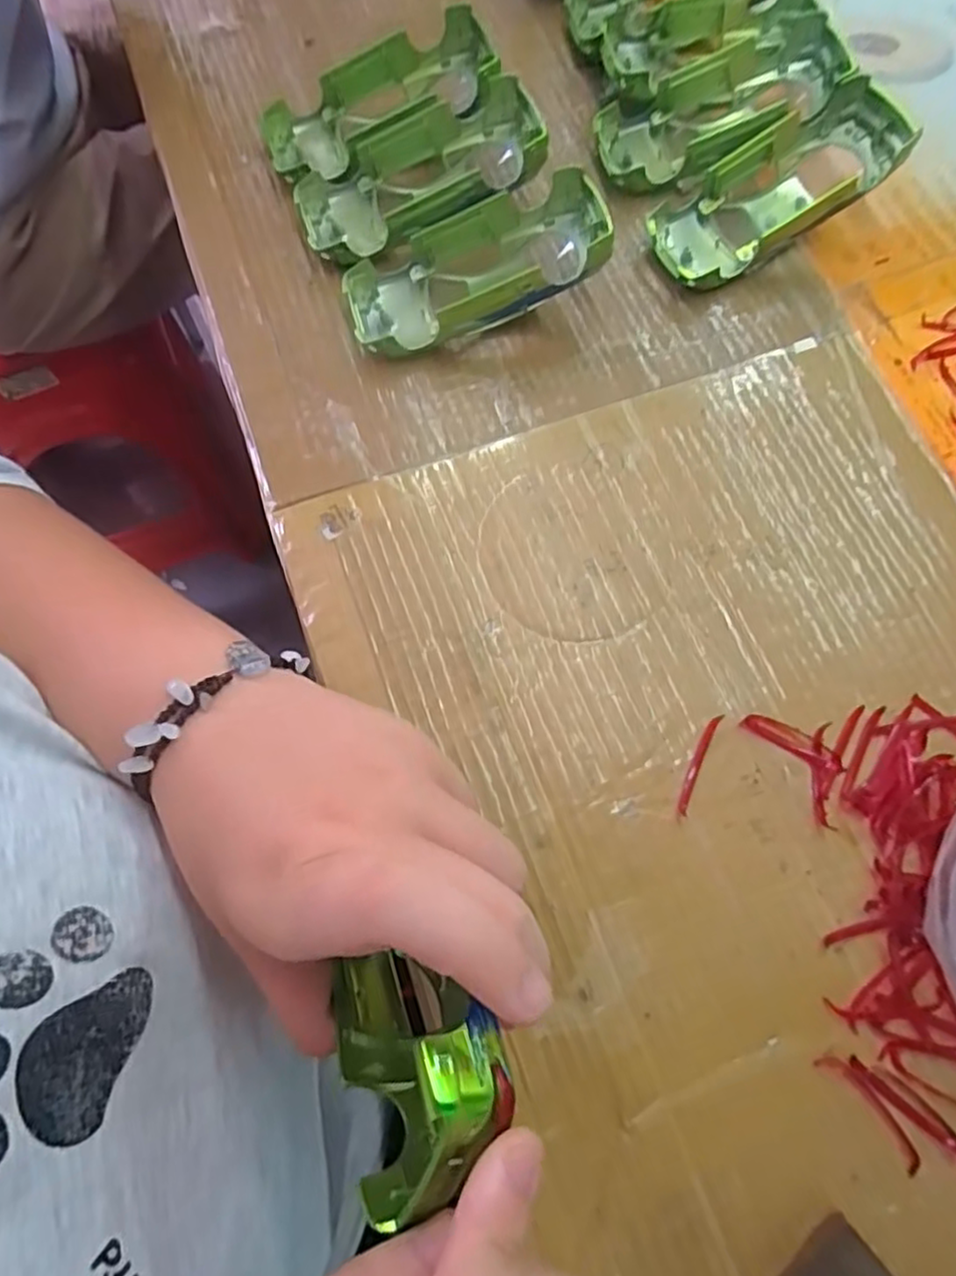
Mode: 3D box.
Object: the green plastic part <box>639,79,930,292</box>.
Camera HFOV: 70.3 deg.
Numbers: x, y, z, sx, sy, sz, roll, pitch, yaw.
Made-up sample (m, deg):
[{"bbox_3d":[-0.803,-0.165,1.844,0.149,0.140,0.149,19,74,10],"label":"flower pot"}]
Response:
[{"bbox_3d":[0.161,-0.236,0.366,0.137,0.033,0.056,-32,74,6],"label":"green plastic part"}]

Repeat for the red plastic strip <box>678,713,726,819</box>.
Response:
[{"bbox_3d":[0.092,0.052,0.282,0.005,0.004,0.045,25,73,7],"label":"red plastic strip"}]

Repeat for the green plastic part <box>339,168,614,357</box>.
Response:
[{"bbox_3d":[-0.001,-0.185,0.341,0.132,0.042,0.064,-13,72,-6],"label":"green plastic part"}]

